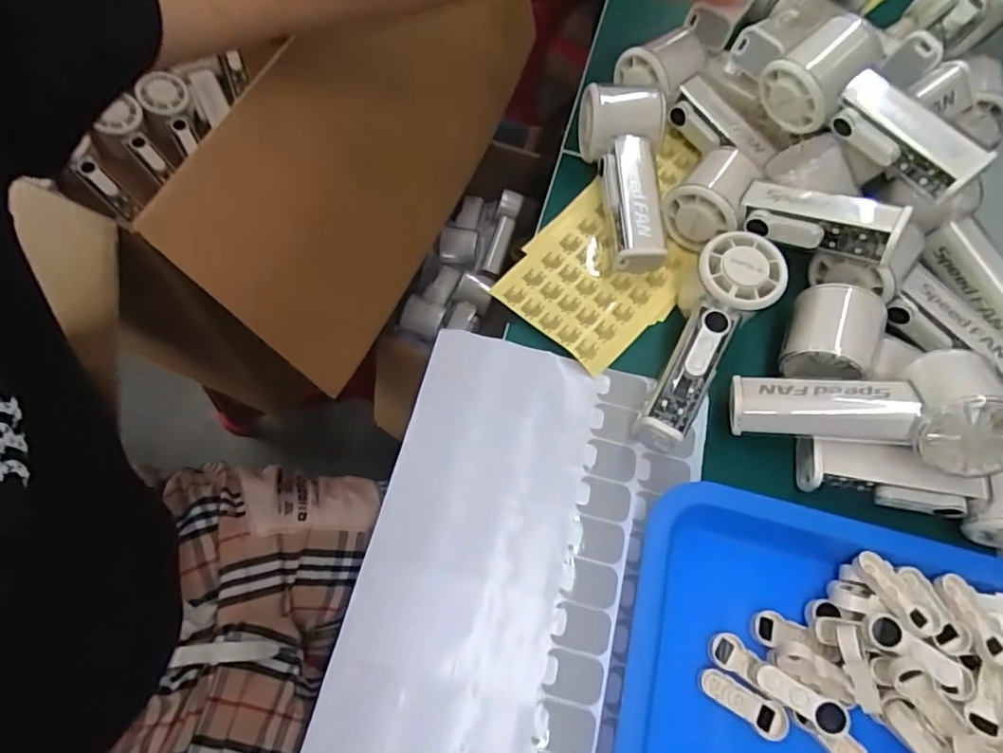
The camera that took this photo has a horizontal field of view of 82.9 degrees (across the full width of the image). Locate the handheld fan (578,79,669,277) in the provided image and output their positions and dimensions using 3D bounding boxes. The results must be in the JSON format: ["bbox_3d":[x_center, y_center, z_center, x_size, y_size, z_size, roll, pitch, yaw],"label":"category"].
[{"bbox_3d":[0.092,-0.156,0.440,0.068,0.049,0.150,5,67,0],"label":"handheld fan"}]

